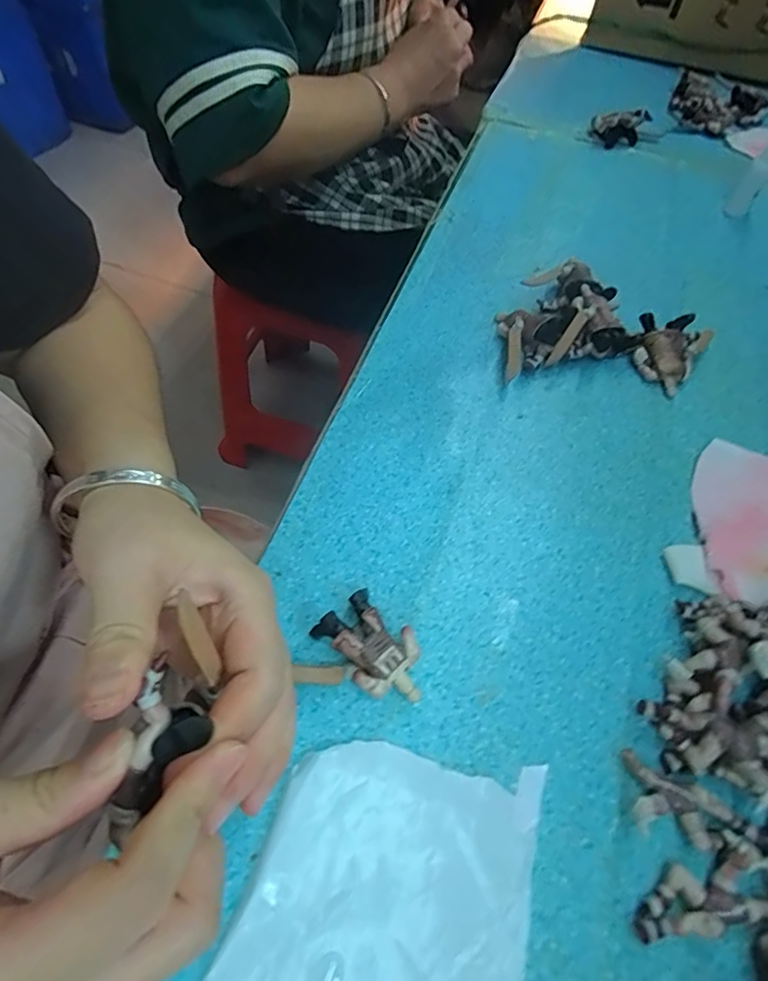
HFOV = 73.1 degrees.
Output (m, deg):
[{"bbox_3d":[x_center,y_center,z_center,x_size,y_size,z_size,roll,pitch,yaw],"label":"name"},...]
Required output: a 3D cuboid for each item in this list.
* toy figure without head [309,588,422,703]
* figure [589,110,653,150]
[{"bbox_3d":[-0.004,0.082,0.263,0.035,0.023,0.057,-40,68,-23],"label":"toy figure without head"},{"bbox_3d":[0.262,-0.404,0.579,0.058,0.035,0.022,15,59,6],"label":"figure"}]

